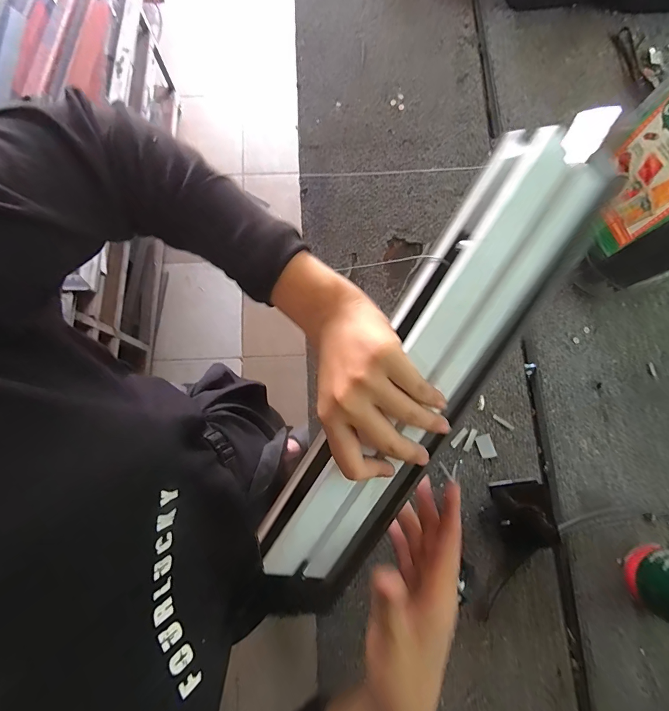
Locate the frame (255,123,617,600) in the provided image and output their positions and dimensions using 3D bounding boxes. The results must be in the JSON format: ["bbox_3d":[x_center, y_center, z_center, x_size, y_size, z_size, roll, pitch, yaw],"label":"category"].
[{"bbox_3d":[0.059,0.029,0.261,0.084,0.043,0.398,31,102,5],"label":"frame"}]

